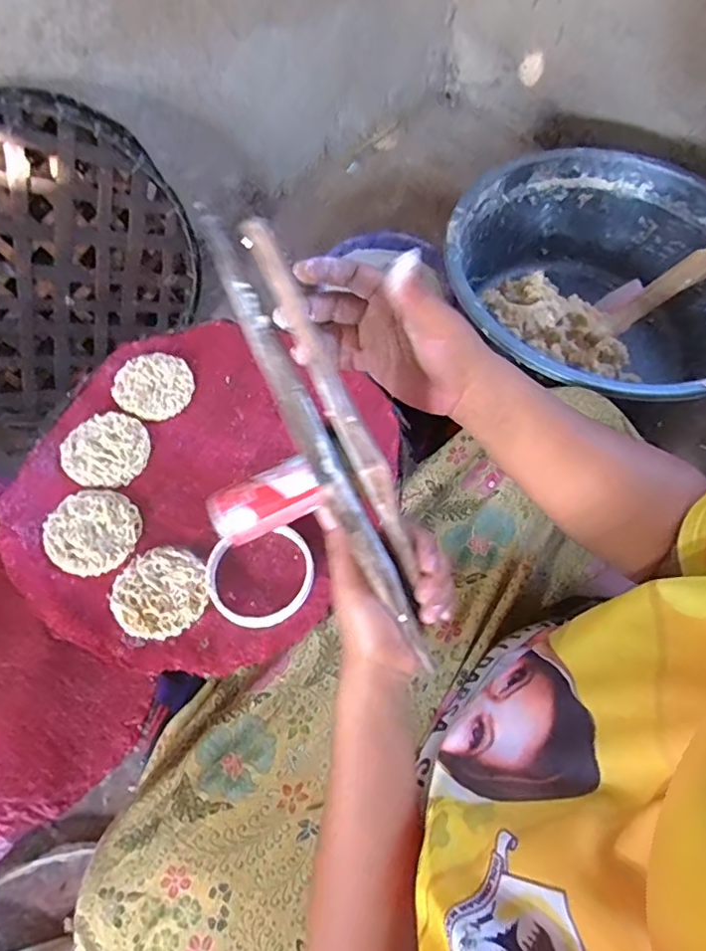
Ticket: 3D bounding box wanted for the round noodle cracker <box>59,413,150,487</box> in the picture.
[{"bbox_3d":[-0.230,-0.024,0.514,0.075,0.011,0.071,0,63,0],"label":"round noodle cracker"}]

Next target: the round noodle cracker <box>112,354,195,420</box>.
[{"bbox_3d":[-0.196,-0.088,0.544,0.074,0.010,0.070,0,63,0],"label":"round noodle cracker"}]

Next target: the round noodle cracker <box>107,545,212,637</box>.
[{"bbox_3d":[-0.159,0.095,0.453,0.072,0.007,0.074,0,63,0],"label":"round noodle cracker"}]

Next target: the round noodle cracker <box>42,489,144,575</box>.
[{"bbox_3d":[-0.225,0.048,0.479,0.076,0.011,0.075,0,63,0],"label":"round noodle cracker"}]

